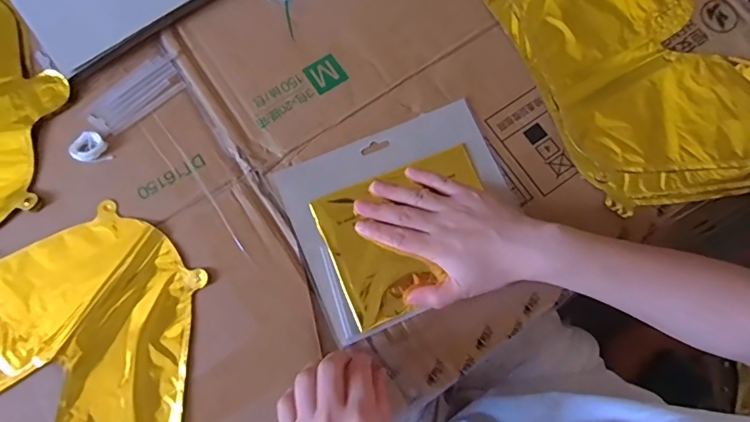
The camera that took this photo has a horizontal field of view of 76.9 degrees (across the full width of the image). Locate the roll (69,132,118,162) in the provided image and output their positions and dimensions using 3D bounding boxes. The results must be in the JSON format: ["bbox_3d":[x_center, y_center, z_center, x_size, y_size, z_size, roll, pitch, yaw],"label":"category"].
[{"bbox_3d":[-0.255,-0.054,0.425,0.032,0.009,0.028,41,78,8],"label":"roll"}]

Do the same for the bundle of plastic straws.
[{"bbox_3d":[-0.223,-0.110,0.443,0.094,0.004,0.044,-41,80,-10],"label":"bundle of plastic straws"}]

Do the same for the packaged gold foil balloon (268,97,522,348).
[{"bbox_3d":[0.028,0.002,0.425,0.197,0.009,0.164,-24,78,-7],"label":"packaged gold foil balloon"}]

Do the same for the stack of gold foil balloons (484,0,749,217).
[{"bbox_3d":[0.234,-0.196,0.466,0.211,0.016,0.400,-25,78,-7],"label":"stack of gold foil balloons"}]

